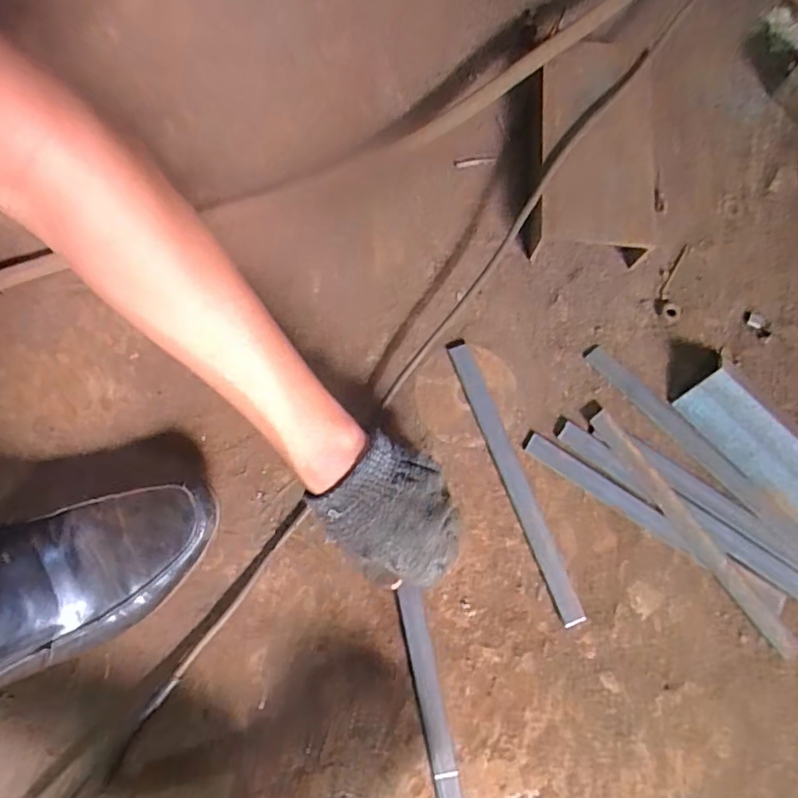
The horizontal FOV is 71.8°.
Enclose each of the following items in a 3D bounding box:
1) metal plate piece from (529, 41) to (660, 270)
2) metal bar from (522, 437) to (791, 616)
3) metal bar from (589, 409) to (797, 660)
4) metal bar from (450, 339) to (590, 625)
[{"bbox_3d":[0.192,-0.241,0.522,0.116,0.040,0.218,6,77,0],"label":"metal plate piece"},{"bbox_3d":[0.213,0.103,0.464,0.242,0.004,0.019,33,79,6],"label":"metal bar"},{"bbox_3d":[0.245,0.109,0.462,0.019,0.004,0.240,-35,81,-8],"label":"metal bar"},{"bbox_3d":[0.099,0.066,0.470,0.020,0.004,0.249,-21,79,-6],"label":"metal bar"}]

